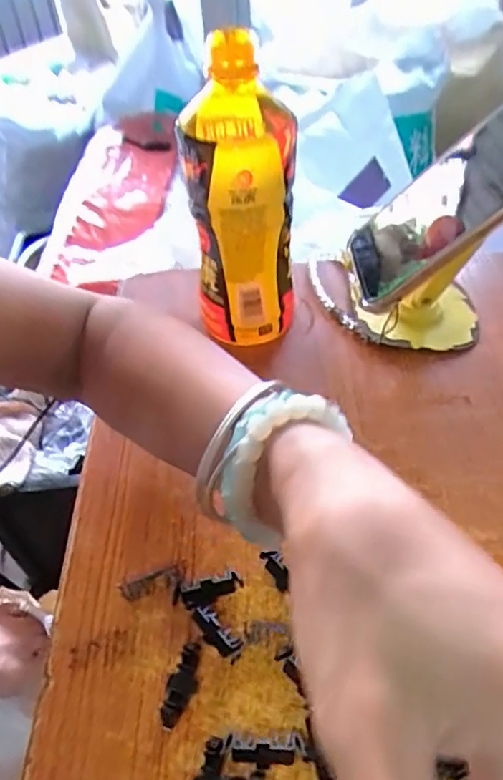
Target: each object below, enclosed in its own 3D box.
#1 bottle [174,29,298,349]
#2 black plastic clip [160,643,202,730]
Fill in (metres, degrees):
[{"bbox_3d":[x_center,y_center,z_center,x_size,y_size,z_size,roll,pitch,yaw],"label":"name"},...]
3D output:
[{"bbox_3d":[-0.007,-0.122,0.375,0.069,0.183,0.080,-3,47,0],"label":"bottle"},{"bbox_3d":[-0.032,0.136,0.265,0.014,0.008,0.036,11,49,13],"label":"black plastic clip"}]

